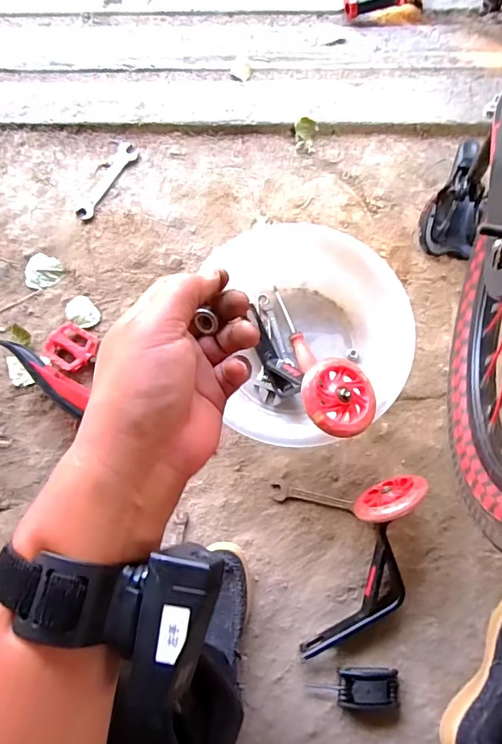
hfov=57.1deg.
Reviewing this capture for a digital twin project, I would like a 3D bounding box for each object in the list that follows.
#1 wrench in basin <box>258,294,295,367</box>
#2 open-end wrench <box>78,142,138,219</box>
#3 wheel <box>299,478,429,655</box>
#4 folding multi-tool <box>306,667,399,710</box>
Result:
[{"bbox_3d":[0.041,-0.072,0.794,0.022,0.010,0.137,-18,77,-4],"label":"wrench in basin"},{"bbox_3d":[-0.276,-0.369,0.891,0.040,0.005,0.178,26,78,7],"label":"open-end wrench"},{"bbox_3d":[0.167,0.276,0.654,0.120,0.103,0.287,21,75,8],"label":"wheel"},{"bbox_3d":[0.147,0.441,0.643,0.123,0.028,0.054,2,77,1],"label":"folding multi-tool"}]

